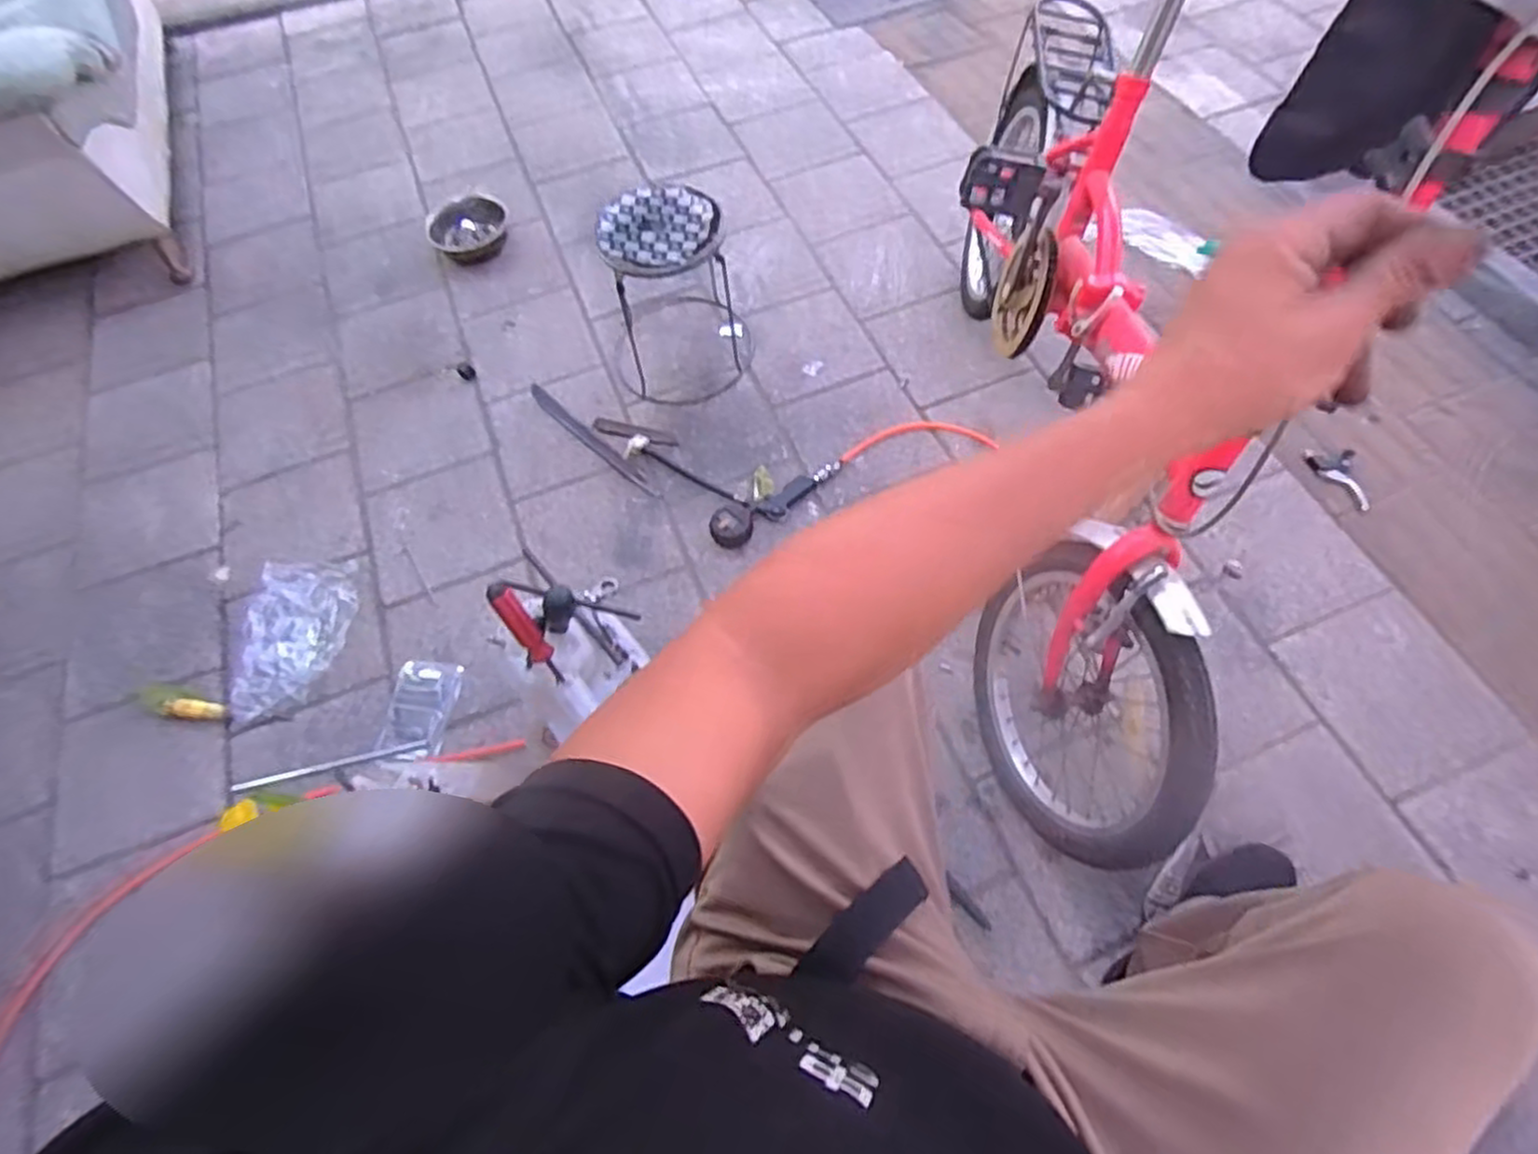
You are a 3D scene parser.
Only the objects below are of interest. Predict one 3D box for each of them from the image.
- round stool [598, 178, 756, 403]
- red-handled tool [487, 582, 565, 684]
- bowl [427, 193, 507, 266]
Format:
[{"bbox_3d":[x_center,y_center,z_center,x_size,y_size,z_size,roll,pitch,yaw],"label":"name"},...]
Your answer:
[{"bbox_3d":[-0.178,-0.541,1.366,0.267,0.278,0.293,-1,63,2],"label":"round stool"},{"bbox_3d":[-0.246,0.058,0.755,0.024,0.124,0.018,-34,25,-13],"label":"red-handled tool"},{"bbox_3d":[-0.673,-0.782,1.652,0.178,0.047,0.181,-16,64,-5],"label":"bowl"}]

